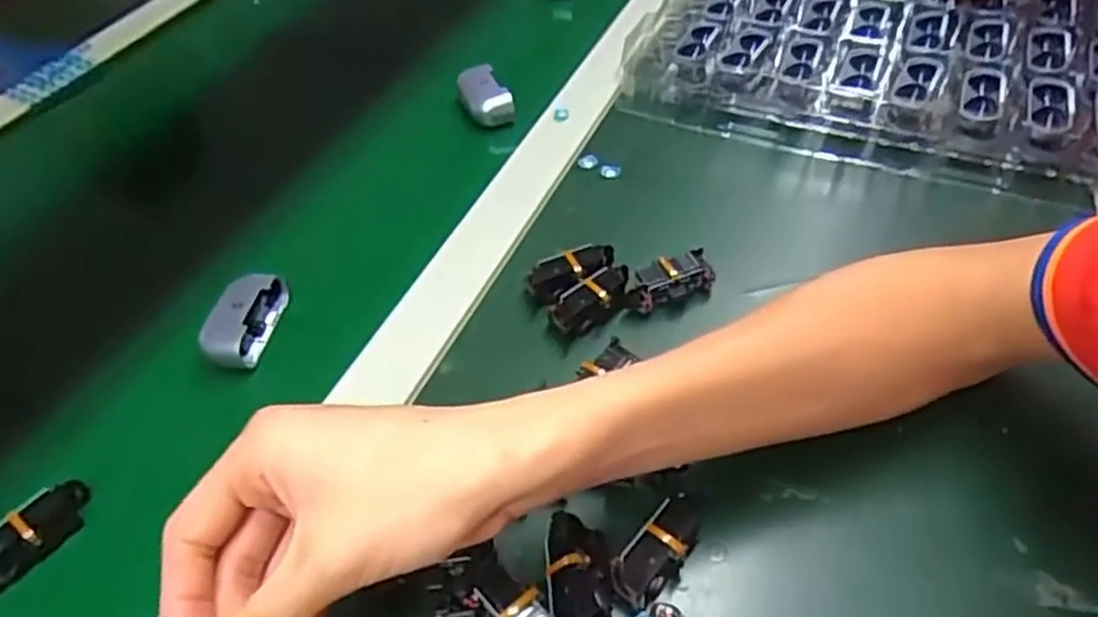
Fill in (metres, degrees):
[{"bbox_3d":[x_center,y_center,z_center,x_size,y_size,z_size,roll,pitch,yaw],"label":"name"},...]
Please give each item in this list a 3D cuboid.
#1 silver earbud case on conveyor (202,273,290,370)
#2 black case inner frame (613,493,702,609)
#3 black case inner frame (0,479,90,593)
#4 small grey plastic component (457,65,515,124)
[{"bbox_3d":[-0.173,0.006,0.424,0.025,0.025,0.058,5,48,9],"label":"silver earbud case on conveyor"},{"bbox_3d":[0.048,0.101,0.317,0.021,0.018,0.054,30,56,28],"label":"black case inner frame"},{"bbox_3d":[-0.236,0.104,0.343,0.017,0.023,0.056,24,54,24],"label":"black case inner frame"},{"bbox_3d":[-0.049,-0.159,0.560,0.028,0.023,0.052,-21,49,-14],"label":"small grey plastic component"}]

